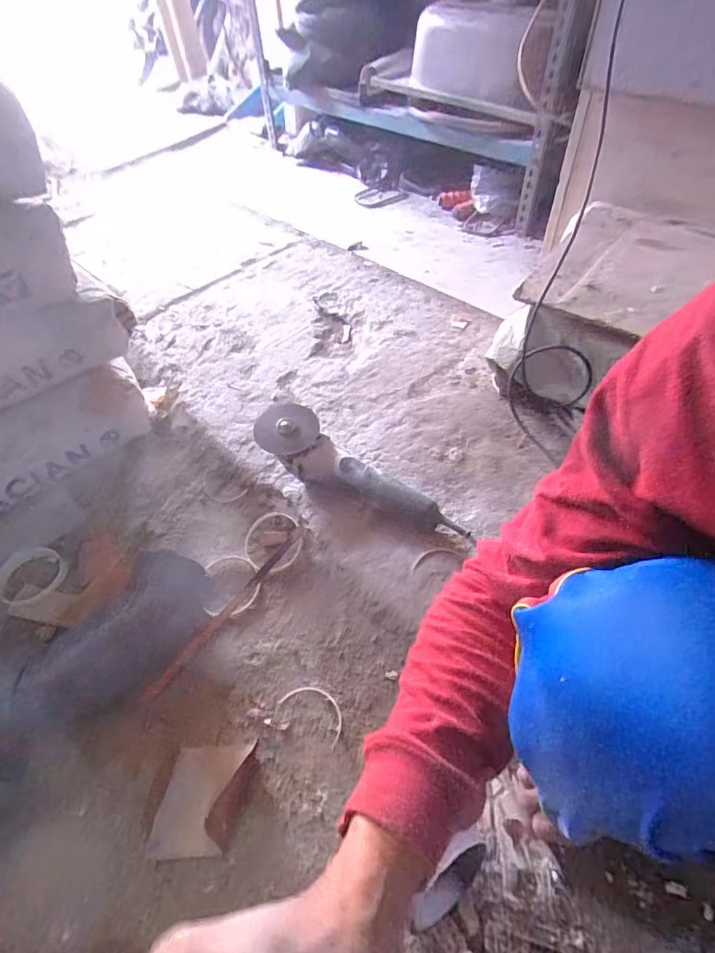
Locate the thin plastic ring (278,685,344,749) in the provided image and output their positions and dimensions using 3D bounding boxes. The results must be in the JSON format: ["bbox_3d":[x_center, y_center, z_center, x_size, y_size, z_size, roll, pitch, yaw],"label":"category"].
[{"bbox_3d":[-0.049,0.279,0.589,0.086,0.004,0.044,30,61,25],"label":"thin plastic ring"}]

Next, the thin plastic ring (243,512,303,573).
[{"bbox_3d":[-0.127,0.097,0.728,0.091,0.009,0.090,-6,65,14],"label":"thin plastic ring"}]

